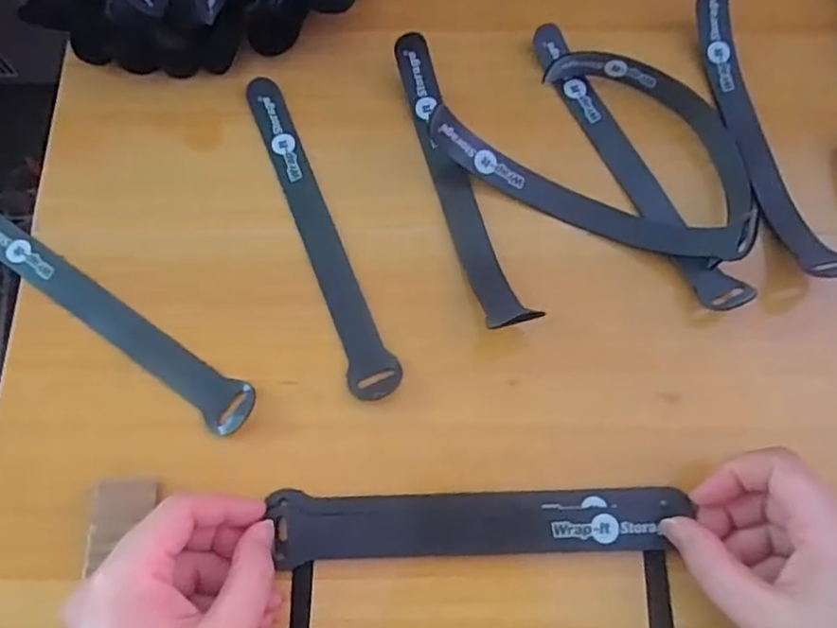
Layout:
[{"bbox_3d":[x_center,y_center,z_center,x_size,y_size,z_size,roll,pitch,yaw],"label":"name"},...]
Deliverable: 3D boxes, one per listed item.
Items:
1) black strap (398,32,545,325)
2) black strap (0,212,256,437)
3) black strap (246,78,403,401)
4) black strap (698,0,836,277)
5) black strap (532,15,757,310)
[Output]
[{"bbox_3d":[0.020,-0.077,0.353,0.025,0.018,0.184,-18,71,-7],"label":"black strap"},{"bbox_3d":[-0.168,-0.004,0.334,0.204,0.007,0.024,34,65,13],"label":"black strap"},{"bbox_3d":[-0.055,-0.050,0.350,0.025,0.004,0.206,-19,71,-8],"label":"black strap"},{"bbox_3d":[0.186,-0.104,0.346,0.021,0.023,0.188,-7,70,-3],"label":"black strap"},{"bbox_3d":[0.122,-0.090,0.365,0.023,0.013,0.204,-23,71,-9],"label":"black strap"}]

